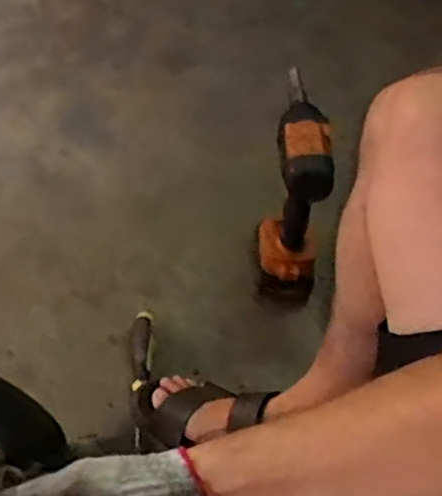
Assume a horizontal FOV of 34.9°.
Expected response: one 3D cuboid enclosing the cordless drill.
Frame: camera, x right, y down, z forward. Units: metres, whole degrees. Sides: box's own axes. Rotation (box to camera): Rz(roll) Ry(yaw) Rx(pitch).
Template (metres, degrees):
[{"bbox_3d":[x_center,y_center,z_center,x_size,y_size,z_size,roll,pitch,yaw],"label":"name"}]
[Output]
[{"bbox_3d":[0.104,-0.087,0.947,0.082,0.276,0.211,10,52,2],"label":"cordless drill"}]

